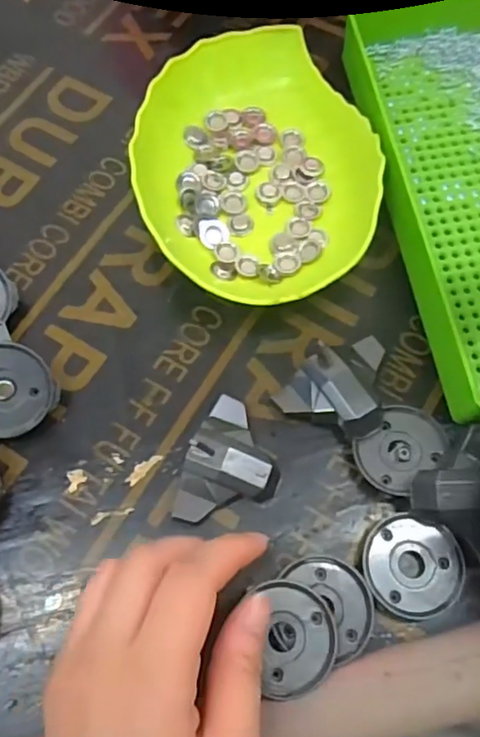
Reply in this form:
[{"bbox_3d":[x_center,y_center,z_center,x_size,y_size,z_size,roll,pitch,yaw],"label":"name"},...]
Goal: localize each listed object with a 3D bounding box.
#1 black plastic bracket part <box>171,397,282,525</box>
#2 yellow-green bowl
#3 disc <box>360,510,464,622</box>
[{"bbox_3d":[-0.003,0.043,0.259,0.040,0.022,0.056,14,69,6],"label":"black plastic bracket part"},{"bbox_3d":[0.009,-0.105,0.310,0.120,0.034,0.170,-8,68,-2],"label":"yellow-green bowl"},{"bbox_3d":[0.074,0.084,0.247,0.040,0.009,0.040,0,68,1],"label":"disc"}]

